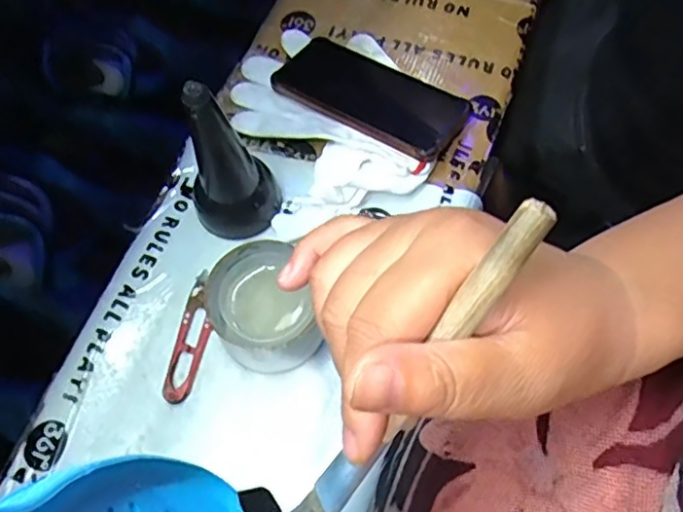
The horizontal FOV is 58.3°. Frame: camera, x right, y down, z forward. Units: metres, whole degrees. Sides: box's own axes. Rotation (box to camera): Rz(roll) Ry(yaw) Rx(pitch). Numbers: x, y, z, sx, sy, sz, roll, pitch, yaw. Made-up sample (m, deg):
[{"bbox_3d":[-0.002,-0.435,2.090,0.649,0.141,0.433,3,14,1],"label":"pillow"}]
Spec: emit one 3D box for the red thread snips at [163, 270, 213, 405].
[{"bbox_3d":[-0.112,0.059,0.462,0.024,0.007,0.102,10,65,6],"label":"red thread snips"}]

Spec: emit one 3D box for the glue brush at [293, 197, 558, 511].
[{"bbox_3d":[0.019,0.047,0.200,0.013,0.157,0.006,39,27,17],"label":"glue brush"}]

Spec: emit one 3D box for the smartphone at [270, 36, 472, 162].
[{"bbox_3d":[0.024,-0.144,0.544,0.176,0.010,0.086,29,55,22],"label":"smartphone"}]

